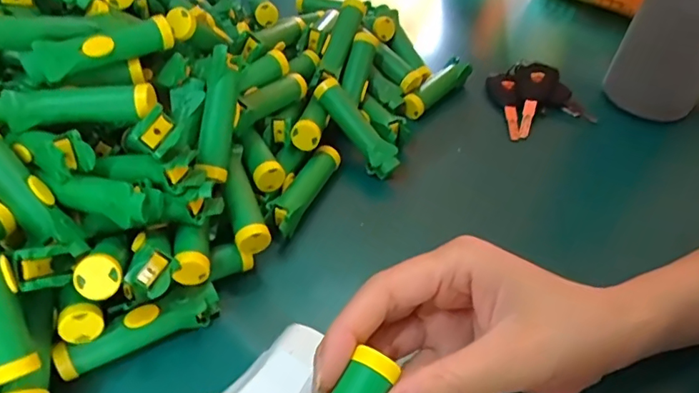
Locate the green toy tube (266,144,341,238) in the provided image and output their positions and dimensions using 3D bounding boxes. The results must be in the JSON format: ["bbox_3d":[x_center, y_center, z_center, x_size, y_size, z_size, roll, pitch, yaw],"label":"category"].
[{"bbox_3d":[-0.030,-0.005,0.350,0.020,0.016,0.075,19,48,12],"label":"green toy tube"}]

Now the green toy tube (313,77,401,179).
[{"bbox_3d":[0.005,-0.050,0.377,0.017,0.017,0.083,-31,76,-30],"label":"green toy tube"}]

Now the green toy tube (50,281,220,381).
[{"bbox_3d":[-0.106,0.069,0.270,0.080,0.018,0.015,-21,52,-24],"label":"green toy tube"}]

